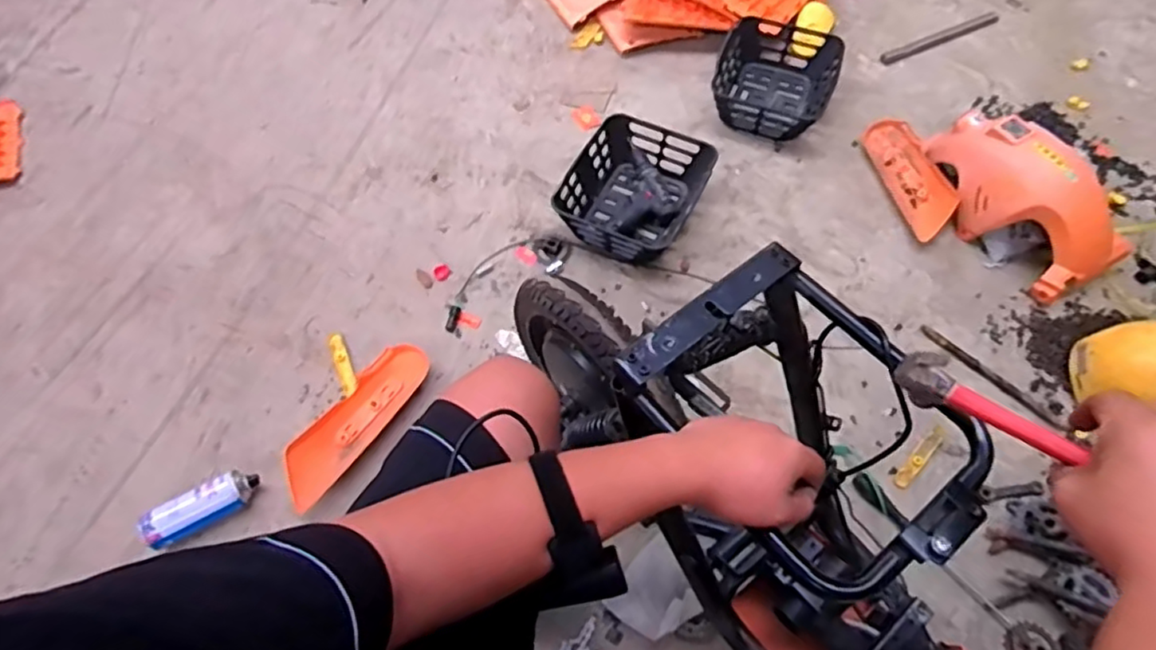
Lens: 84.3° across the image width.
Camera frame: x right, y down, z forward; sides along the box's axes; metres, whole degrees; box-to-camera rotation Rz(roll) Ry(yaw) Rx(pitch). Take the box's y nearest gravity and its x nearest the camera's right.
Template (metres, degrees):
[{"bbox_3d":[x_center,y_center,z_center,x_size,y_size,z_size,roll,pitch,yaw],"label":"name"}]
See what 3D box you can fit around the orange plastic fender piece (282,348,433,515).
[{"bbox_3d":[-0.416,0.177,1.214,0.108,0.047,0.342,30,64,16],"label":"orange plastic fender piece"}]

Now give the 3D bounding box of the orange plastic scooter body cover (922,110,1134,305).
[{"bbox_3d":[0.983,-0.302,1.415,0.200,0.211,0.472,-34,66,-17],"label":"orange plastic scooter body cover"}]

